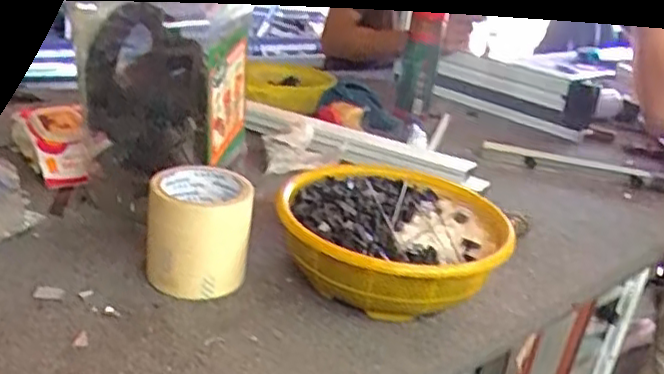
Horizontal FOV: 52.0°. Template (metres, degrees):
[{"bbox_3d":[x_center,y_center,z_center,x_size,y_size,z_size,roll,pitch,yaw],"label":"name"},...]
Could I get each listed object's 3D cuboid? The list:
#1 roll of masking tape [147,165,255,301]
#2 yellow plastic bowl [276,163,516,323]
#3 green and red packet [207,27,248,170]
[{"bbox_3d":[-0.124,0.041,0.642,0.092,0.094,0.091,5,22,-9],"label":"roll of masking tape"},{"bbox_3d":[0.063,0.049,0.693,0.224,0.068,0.240,7,22,-3],"label":"yellow plastic bowl"},{"bbox_3d":[-0.111,-0.092,0.748,0.016,0.150,0.099,11,21,12],"label":"green and red packet"}]

